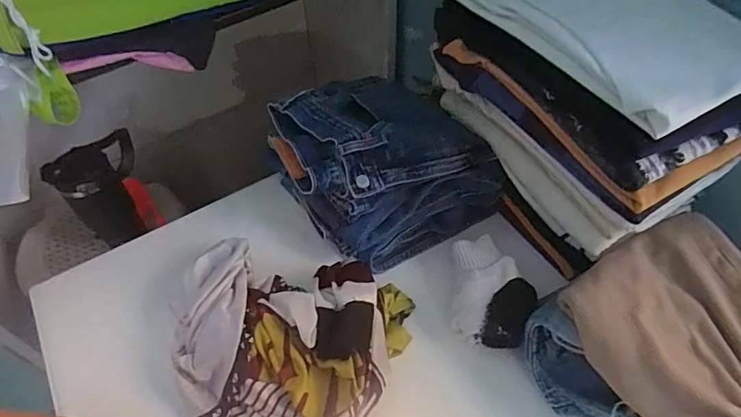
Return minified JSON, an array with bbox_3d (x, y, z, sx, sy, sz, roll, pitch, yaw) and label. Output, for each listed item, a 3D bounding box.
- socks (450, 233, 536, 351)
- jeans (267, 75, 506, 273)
[{"bbox_3d":[0.144,0.102,0.582,0.086,0.069,0.130,4,53,6],"label":"socks"},{"bbox_3d":[0.010,-0.063,0.665,0.232,0.141,0.240,-26,56,-16],"label":"jeans"}]

